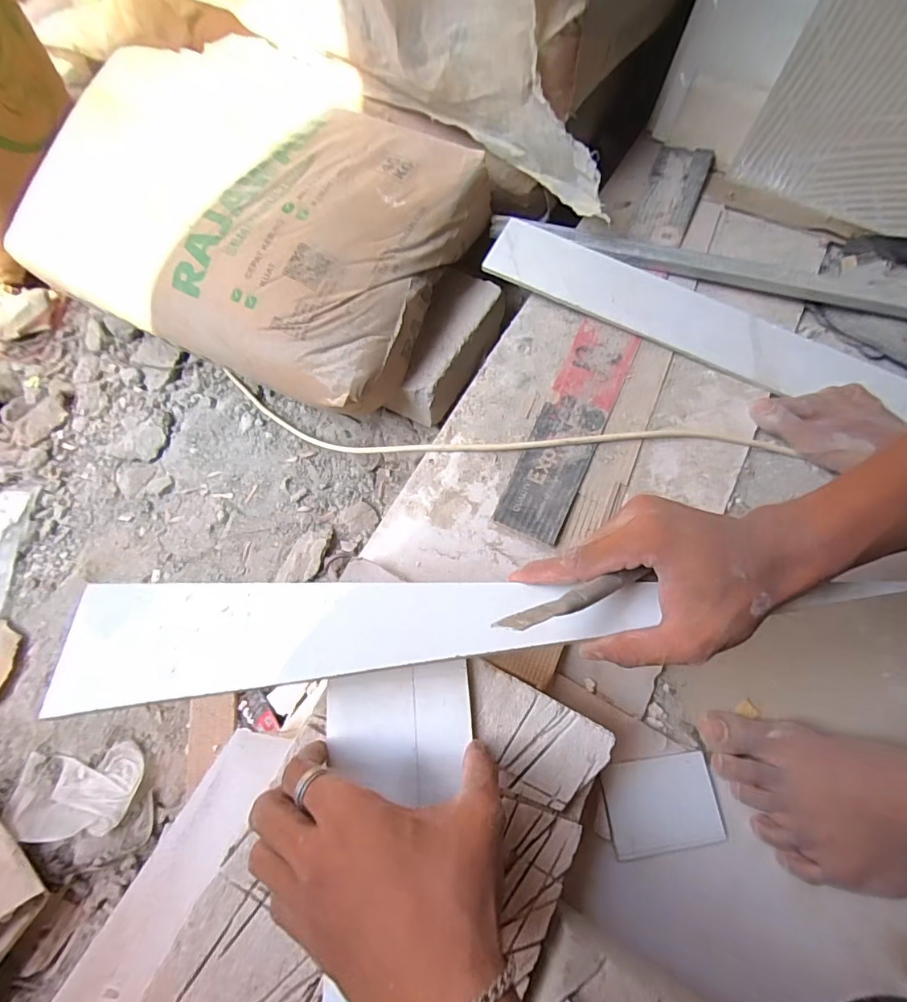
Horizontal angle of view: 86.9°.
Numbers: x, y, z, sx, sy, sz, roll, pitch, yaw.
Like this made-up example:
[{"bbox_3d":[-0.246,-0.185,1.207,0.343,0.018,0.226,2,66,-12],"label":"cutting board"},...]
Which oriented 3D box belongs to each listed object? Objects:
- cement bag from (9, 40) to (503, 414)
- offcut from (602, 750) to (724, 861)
[{"bbox_3d":[-0.250,-0.379,0.590,0.536,0.108,0.385,27,71,10],"label":"cement bag"},{"bbox_3d":[0.166,0.240,0.380,0.090,0.011,0.064,-6,69,-4],"label":"offcut"}]

